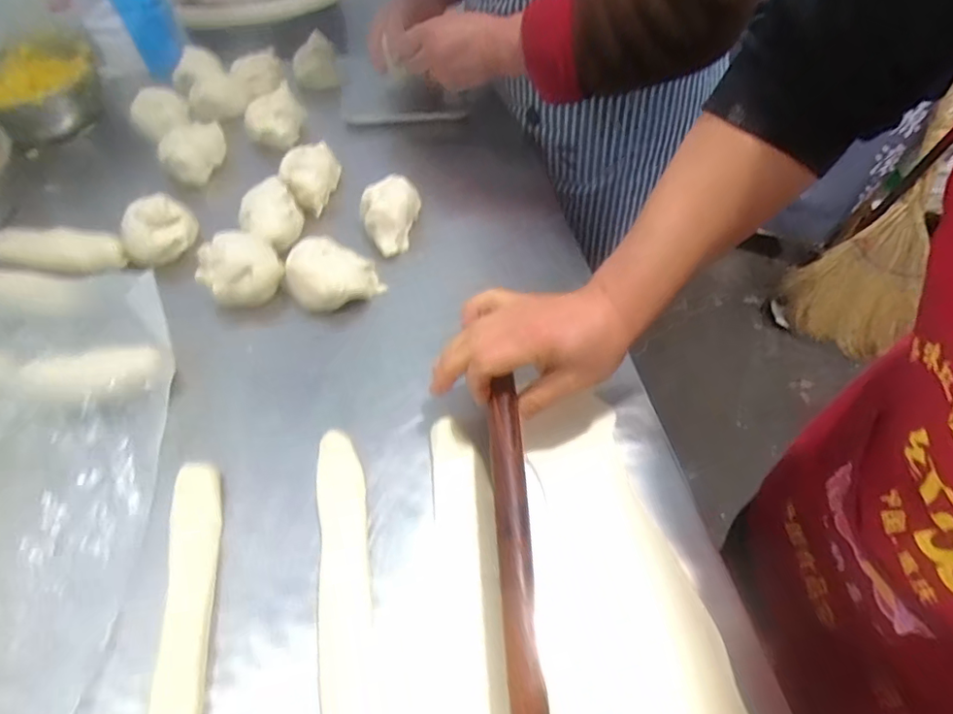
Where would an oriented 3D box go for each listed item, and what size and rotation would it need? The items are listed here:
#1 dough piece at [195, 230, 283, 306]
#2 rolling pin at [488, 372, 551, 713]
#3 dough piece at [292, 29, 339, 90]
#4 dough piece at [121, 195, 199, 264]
[{"bbox_3d":[-0.231,-0.085,0.548,0.073,0.051,0.060,-25,57,-18],"label":"dough piece"},{"bbox_3d":[0.026,0.142,0.333,0.021,0.015,0.296,-2,54,-2],"label":"rolling pin"},{"bbox_3d":[-0.222,-0.402,0.767,0.059,0.074,0.036,-14,54,-11],"label":"dough piece"},{"bbox_3d":[-0.326,-0.132,0.574,0.073,0.040,0.065,-31,59,-22],"label":"dough piece"}]

